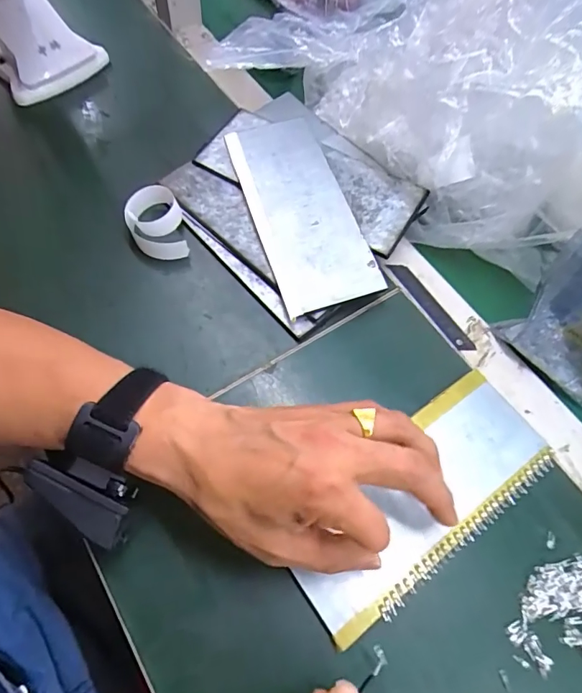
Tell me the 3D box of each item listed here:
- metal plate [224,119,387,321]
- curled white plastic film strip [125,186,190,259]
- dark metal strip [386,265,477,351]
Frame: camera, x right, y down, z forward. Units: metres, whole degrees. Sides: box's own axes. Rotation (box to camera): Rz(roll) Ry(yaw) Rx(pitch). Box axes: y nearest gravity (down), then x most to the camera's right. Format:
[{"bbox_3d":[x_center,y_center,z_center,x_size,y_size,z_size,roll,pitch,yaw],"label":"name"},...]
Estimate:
[{"bbox_3d":[0.007,-0.123,0.397,0.085,0.009,0.204,-17,69,-7],"label":"metal plate"},{"bbox_3d":[-0.117,-0.105,0.388,0.044,0.034,0.058,-12,65,-10],"label":"curled white plastic film strip"},{"bbox_3d":[0.119,-0.034,0.379,0.018,0.005,0.097,-28,68,-20],"label":"dark metal strip"}]

